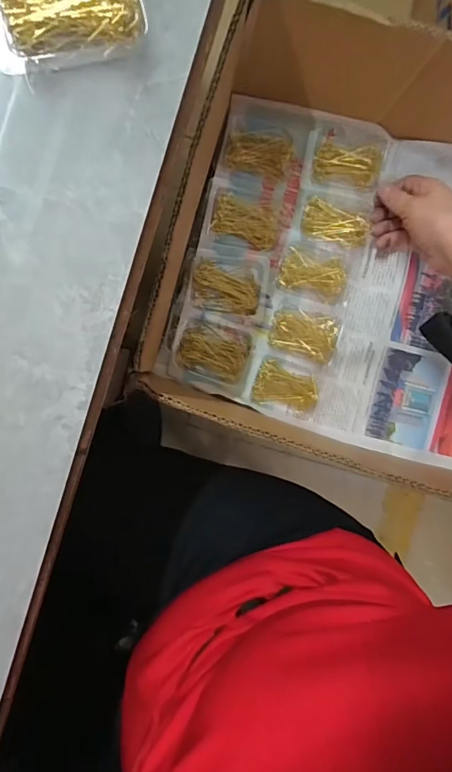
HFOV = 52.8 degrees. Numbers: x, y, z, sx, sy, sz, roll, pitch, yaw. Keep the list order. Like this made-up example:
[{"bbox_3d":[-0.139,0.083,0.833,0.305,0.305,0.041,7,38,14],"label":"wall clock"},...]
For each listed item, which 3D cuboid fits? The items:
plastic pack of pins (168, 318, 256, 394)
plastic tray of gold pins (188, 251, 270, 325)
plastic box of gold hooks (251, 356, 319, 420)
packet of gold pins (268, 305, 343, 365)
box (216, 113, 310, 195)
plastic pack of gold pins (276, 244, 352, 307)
[{"bbox_3d":[-0.015,-0.035,0.506,0.085,0.017,0.073,14,91,-8],"label":"plastic pack of pins"},{"bbox_3d":[0.002,-0.111,0.500,0.082,0.025,0.074,7,92,-8],"label":"plastic tray of gold pins"},{"bbox_3d":[0.069,0.003,0.511,0.074,0.023,0.054,19,91,-8],"label":"plastic box of gold hooks"},{"bbox_3d":[0.089,-0.059,0.501,0.080,0.021,0.055,15,91,-8],"label":"packet of gold pins"},{"bbox_3d":[0.041,-0.257,0.502,0.089,0.028,0.070,10,92,-8],"label":"box"},{"bbox_3d":[0.100,-0.124,0.500,0.078,0.020,0.054,13,92,-8],"label":"plastic pack of gold pins"}]

